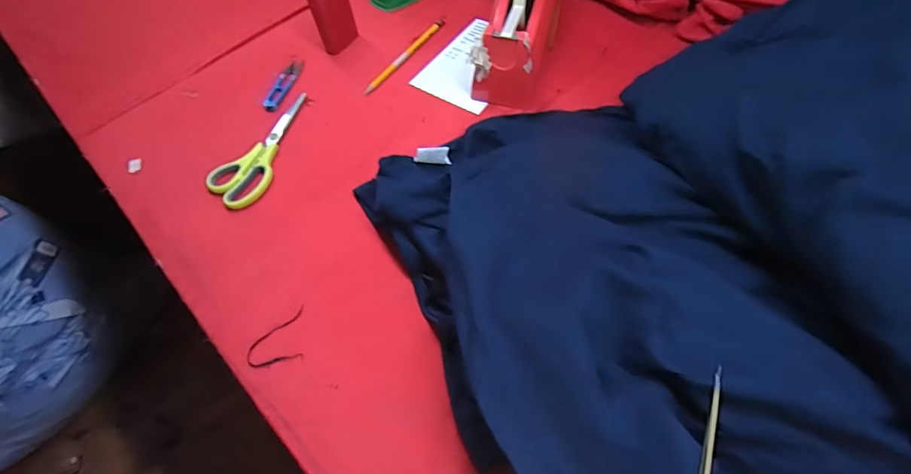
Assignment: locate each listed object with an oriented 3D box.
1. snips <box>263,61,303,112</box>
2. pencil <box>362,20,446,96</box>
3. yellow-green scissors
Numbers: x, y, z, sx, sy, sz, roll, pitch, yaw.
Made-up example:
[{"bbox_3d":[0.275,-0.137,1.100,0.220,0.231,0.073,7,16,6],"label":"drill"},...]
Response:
[{"bbox_3d":[-0.234,-0.207,0.635,0.023,0.007,0.090,9,59,10],"label":"snips"},{"bbox_3d":[-0.069,-0.256,0.651,0.015,0.007,0.180,28,64,20],"label":"pencil"},{"bbox_3d":[-0.243,-0.115,0.576,0.071,0.009,0.186,8,59,9],"label":"yellow-green scissors"}]

